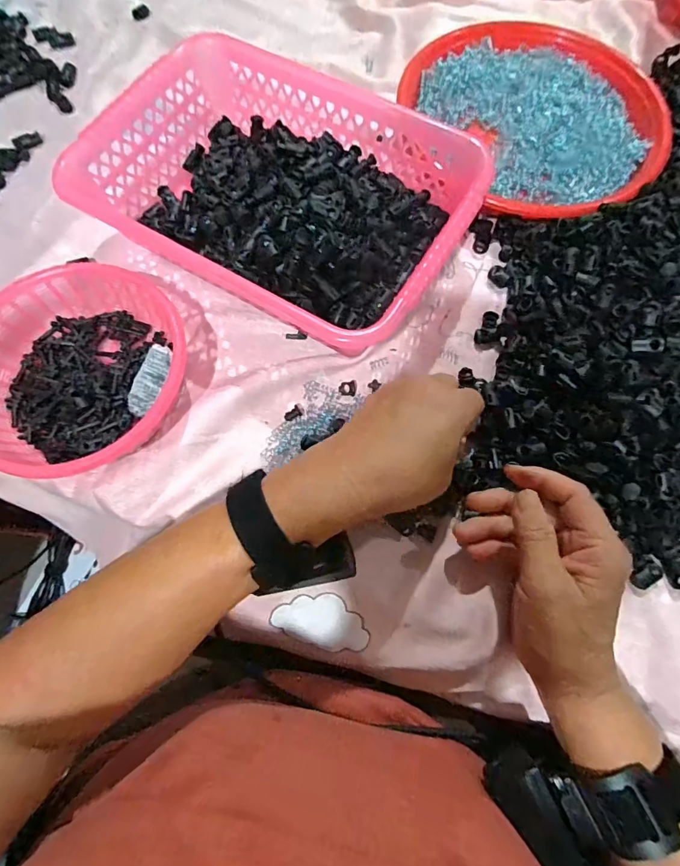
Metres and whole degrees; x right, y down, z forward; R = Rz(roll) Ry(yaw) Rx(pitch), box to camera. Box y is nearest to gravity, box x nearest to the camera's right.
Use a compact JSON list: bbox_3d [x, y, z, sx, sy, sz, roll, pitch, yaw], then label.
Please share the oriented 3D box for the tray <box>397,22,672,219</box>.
[{"bbox_3d":[0.199,-0.318,0.434,0.223,0.031,0.253,-35,75,-10],"label":"tray"}]

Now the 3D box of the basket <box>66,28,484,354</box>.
[{"bbox_3d":[-0.048,-0.203,0.380,0.307,0.071,0.199,30,75,10],"label":"basket"}]

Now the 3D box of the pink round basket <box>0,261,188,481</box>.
[{"bbox_3d":[-0.202,-0.048,0.344,0.166,0.050,0.172,0,72,1],"label":"pink round basket"}]

